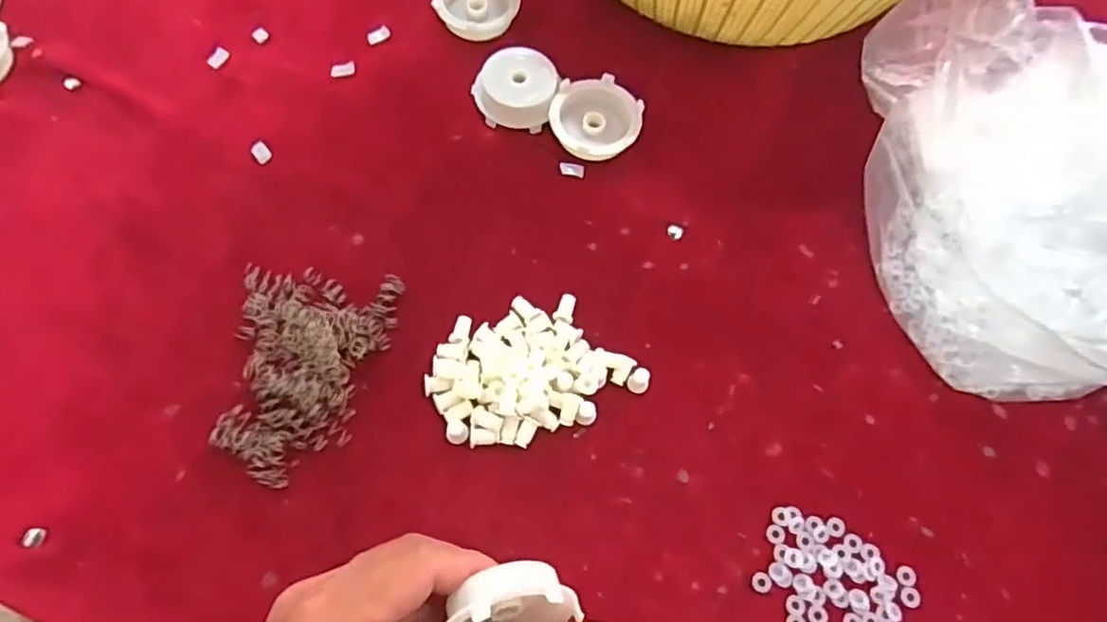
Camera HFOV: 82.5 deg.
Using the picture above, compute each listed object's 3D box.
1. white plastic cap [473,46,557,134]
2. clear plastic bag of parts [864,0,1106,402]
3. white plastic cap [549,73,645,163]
[{"bbox_3d":[-0.025,-0.147,0.417,0.055,0.022,0.049,16,69,3],"label":"white plastic cap"},{"bbox_3d":[0.292,-0.074,0.333,0.183,0.148,0.229,-8,69,-6],"label":"clear plastic bag of parts"},{"bbox_3d":[0.028,-0.125,0.417,0.057,0.018,0.058,1,69,-2],"label":"white plastic cap"}]

